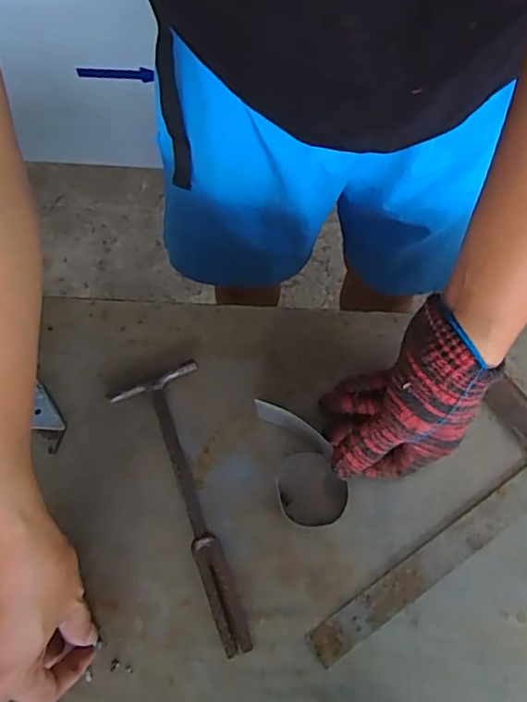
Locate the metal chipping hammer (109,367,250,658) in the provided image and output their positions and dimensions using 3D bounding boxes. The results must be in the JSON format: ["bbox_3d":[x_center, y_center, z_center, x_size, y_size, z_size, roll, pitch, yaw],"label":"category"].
[{"bbox_3d":[-0.052,0.118,0.445,0.072,0.013,0.223,-23,70,-6],"label":"metal chipping hammer"}]

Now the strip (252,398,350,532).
[{"bbox_3d":[0.031,0.086,0.448,0.054,0.023,0.108,-18,78,-4],"label":"strip"}]

